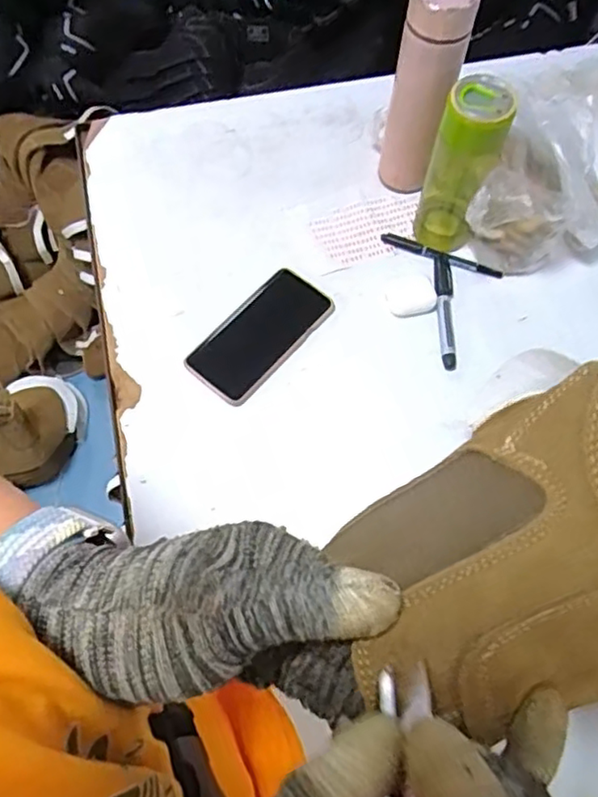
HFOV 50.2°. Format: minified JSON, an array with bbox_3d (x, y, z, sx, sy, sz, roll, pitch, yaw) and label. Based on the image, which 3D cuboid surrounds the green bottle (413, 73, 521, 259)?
[{"bbox_3d":[0.166,-0.233,0.662,0.062,0.193,0.054,15,65,6],"label":"green bottle"}]

